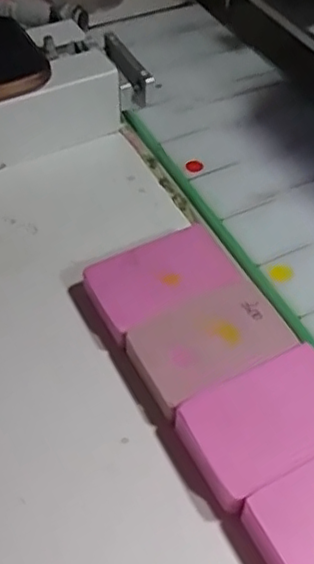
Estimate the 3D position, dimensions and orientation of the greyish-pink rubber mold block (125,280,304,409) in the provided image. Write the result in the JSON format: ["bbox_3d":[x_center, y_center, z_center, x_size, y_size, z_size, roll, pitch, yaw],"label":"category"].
[{"bbox_3d":[0.024,0.030,0.296,0.070,0.012,0.045,-21,53,-19],"label":"greyish-pink rubber mold block"}]

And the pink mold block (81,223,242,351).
[{"bbox_3d":[0.001,0.000,0.320,0.070,0.014,0.045,-25,54,-21],"label":"pink mold block"}]

